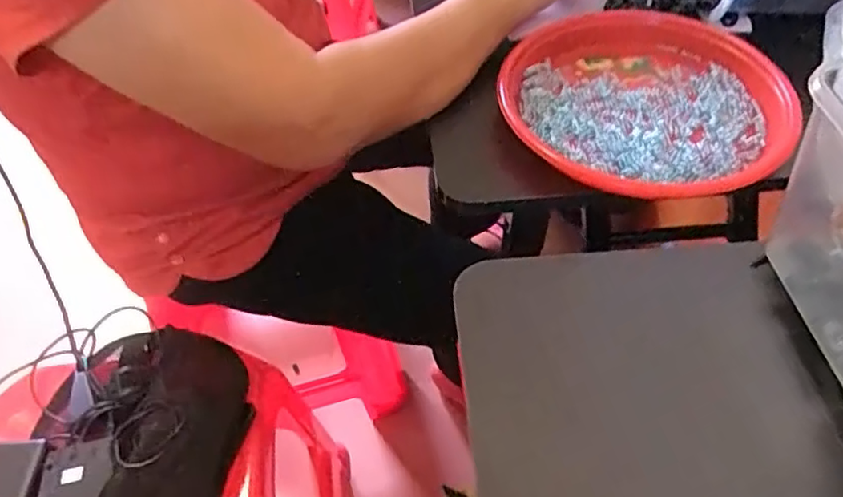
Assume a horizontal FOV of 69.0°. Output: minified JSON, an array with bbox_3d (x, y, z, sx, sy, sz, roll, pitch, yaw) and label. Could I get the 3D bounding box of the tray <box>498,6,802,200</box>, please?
[{"bbox_3d":[0.193,-0.134,0.537,0.249,0.031,0.244,-4,51,-1],"label":"tray"}]

